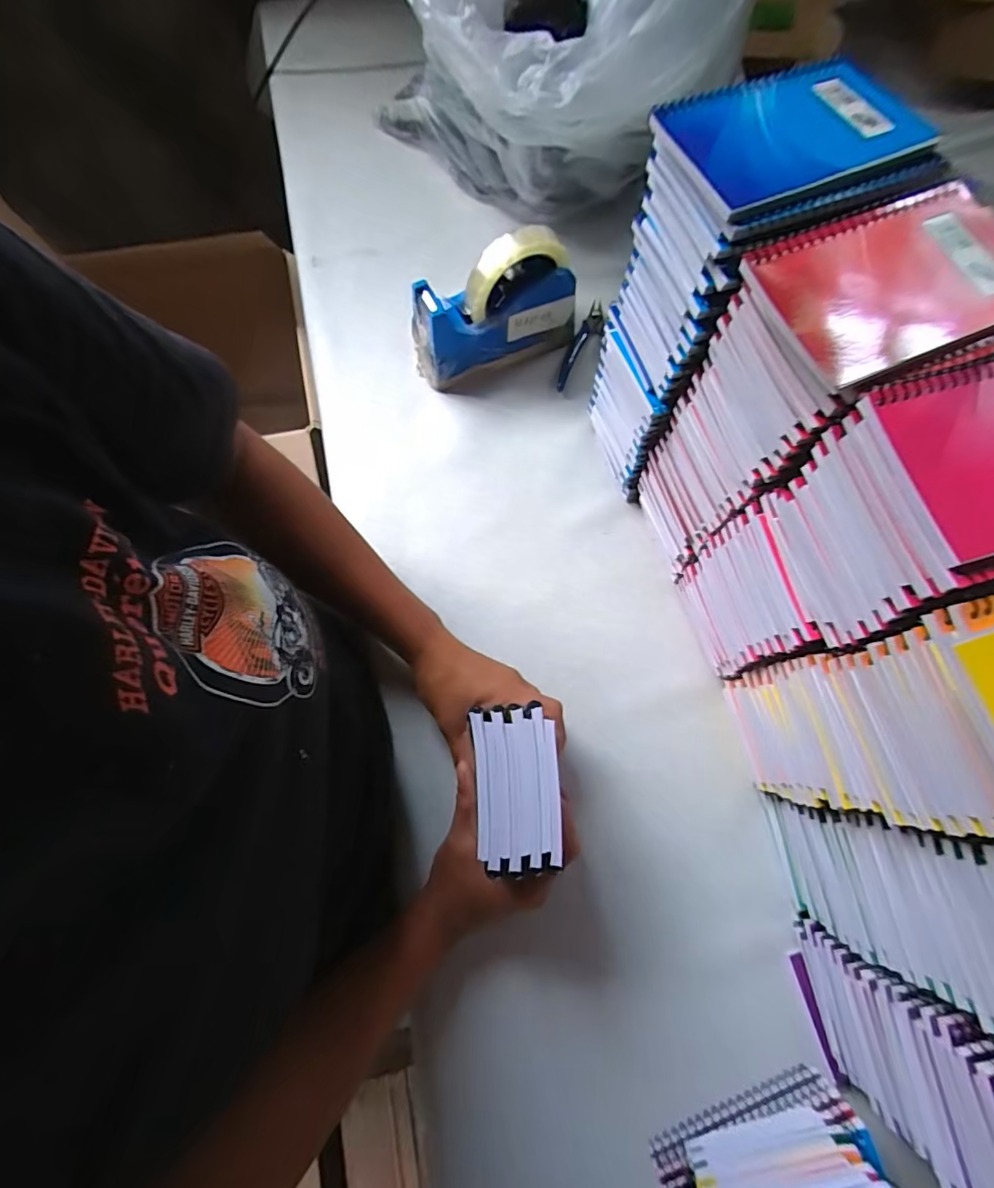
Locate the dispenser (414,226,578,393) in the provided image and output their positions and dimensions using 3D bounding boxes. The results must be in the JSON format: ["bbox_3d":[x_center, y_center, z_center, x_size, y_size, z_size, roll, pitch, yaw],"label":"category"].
[{"bbox_3d":[-0.002,-0.268,0.487,0.158,0.118,0.053,-19,73,-5],"label":"dispenser"}]

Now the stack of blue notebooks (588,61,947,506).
[{"bbox_3d":[0.159,-0.200,0.391,0.136,0.261,0.111,-25,74,-7],"label":"stack of blue notebooks"}]

